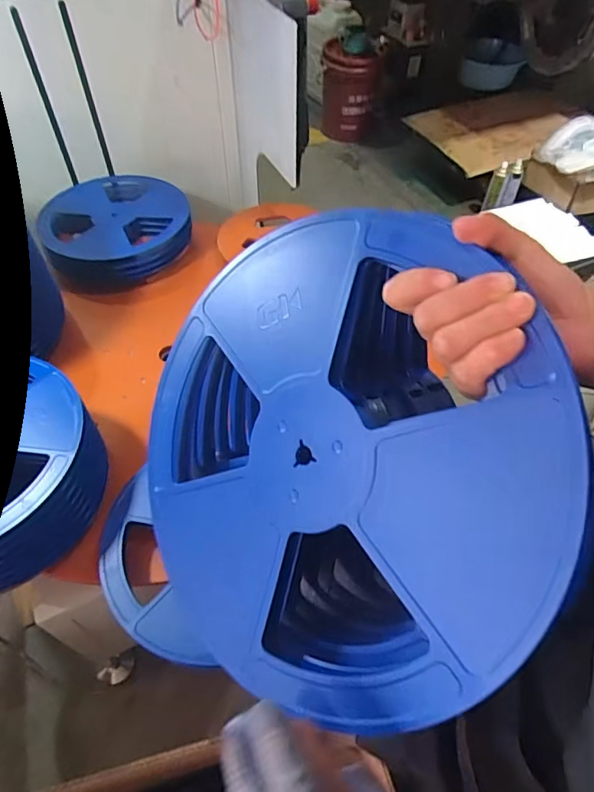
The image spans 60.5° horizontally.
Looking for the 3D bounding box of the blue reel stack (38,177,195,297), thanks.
[{"bbox_3d":[-0.374,-0.350,1.070,0.295,0.087,0.296,-12,54,-10],"label":"blue reel stack"}]

